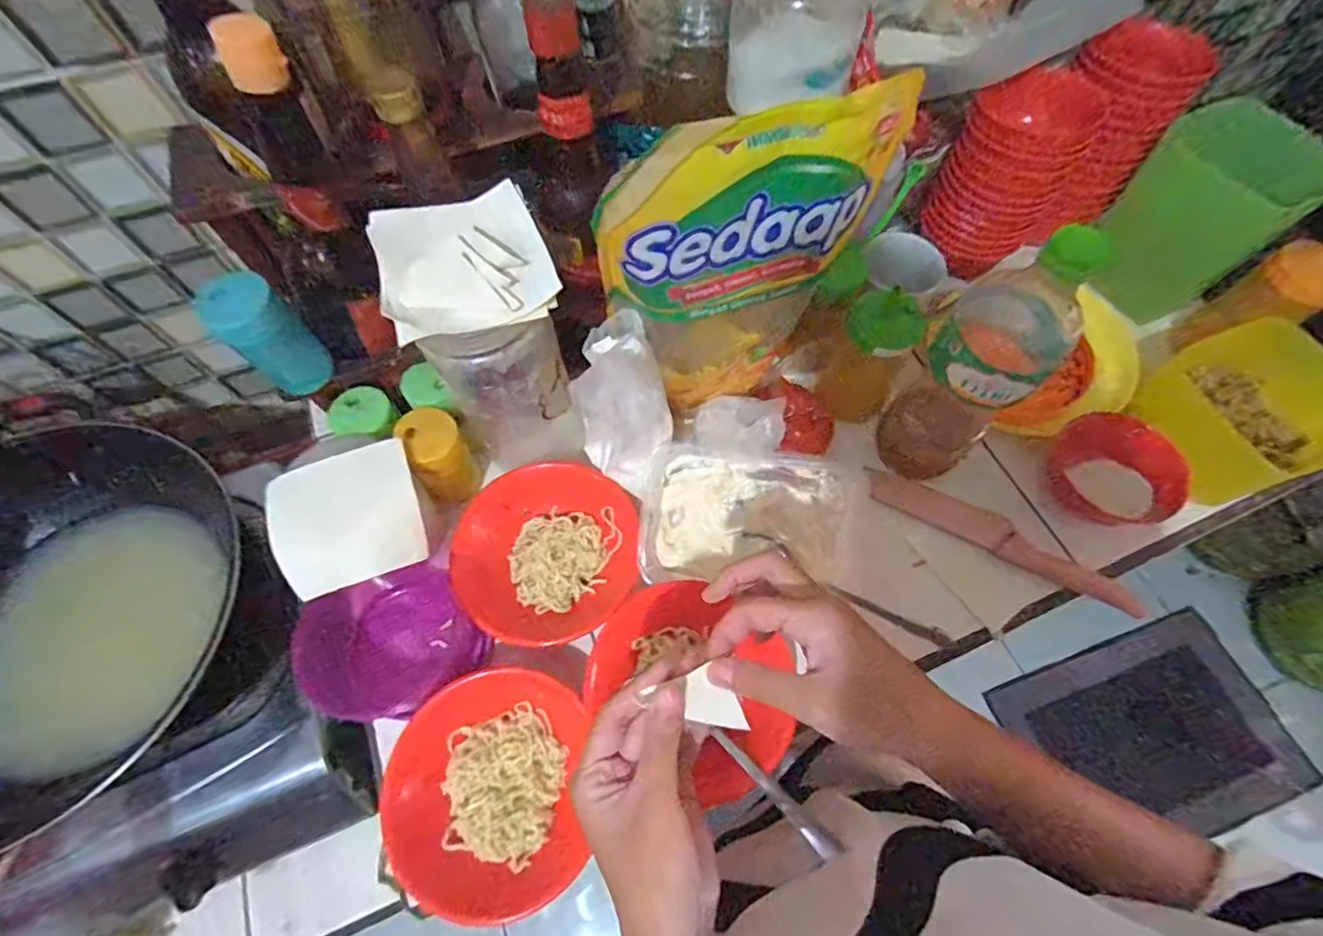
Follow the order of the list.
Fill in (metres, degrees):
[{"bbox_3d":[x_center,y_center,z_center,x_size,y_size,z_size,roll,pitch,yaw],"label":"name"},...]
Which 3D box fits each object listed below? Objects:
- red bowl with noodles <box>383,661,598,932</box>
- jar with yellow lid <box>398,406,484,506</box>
[{"bbox_3d":[-0.120,0.219,0.403,0.127,0.038,0.149,-1,64,1],"label":"red bowl with noodles"},{"bbox_3d":[-0.184,-0.008,0.489,0.045,0.085,0.055,-30,67,-13],"label":"jar with yellow lid"}]

